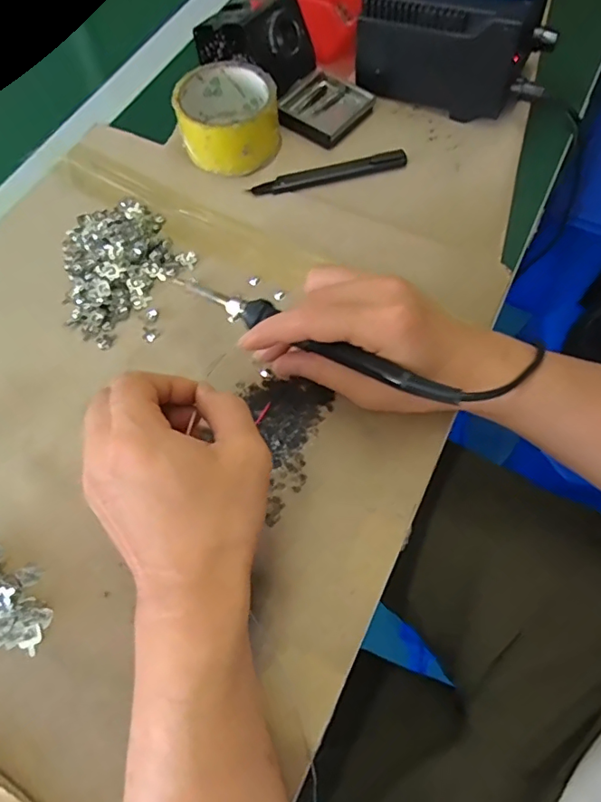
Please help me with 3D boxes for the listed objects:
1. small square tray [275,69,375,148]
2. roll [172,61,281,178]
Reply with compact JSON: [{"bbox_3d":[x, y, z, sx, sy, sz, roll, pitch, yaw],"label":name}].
[{"bbox_3d":[0.020,-0.273,0.472,0.073,0.015,0.076,34,69,15],"label":"small square tray"},{"bbox_3d":[-0.062,-0.245,0.443,0.084,0.050,0.085,0,65,0],"label":"roll"}]

